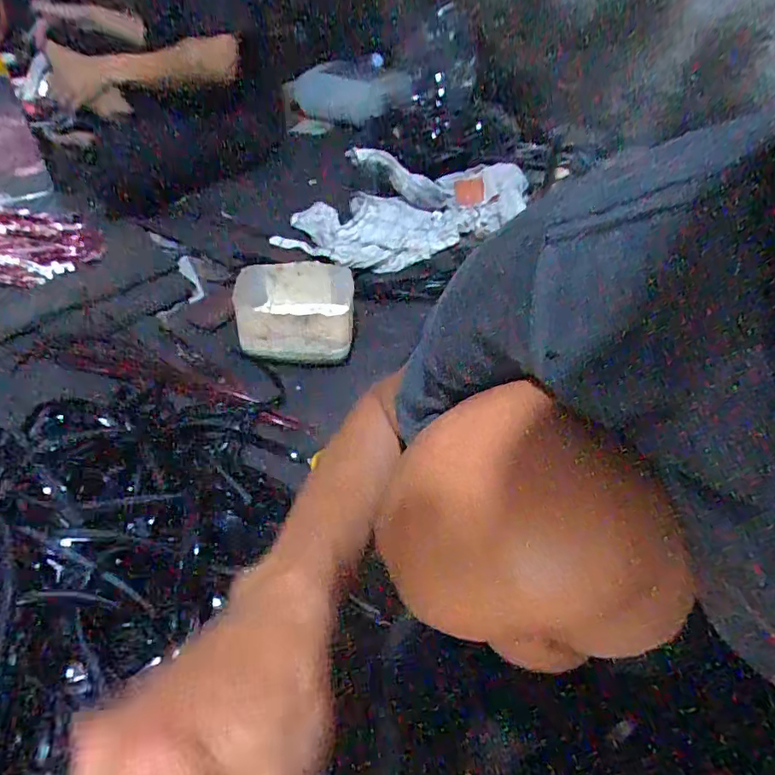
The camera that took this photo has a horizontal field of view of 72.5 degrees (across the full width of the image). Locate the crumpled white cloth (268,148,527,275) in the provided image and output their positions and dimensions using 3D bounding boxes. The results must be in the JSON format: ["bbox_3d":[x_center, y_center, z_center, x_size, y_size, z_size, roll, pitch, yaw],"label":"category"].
[{"bbox_3d":[0.040,-0.370,1.072,0.519,0.137,0.235,-18,45,-15],"label":"crumpled white cloth"}]

